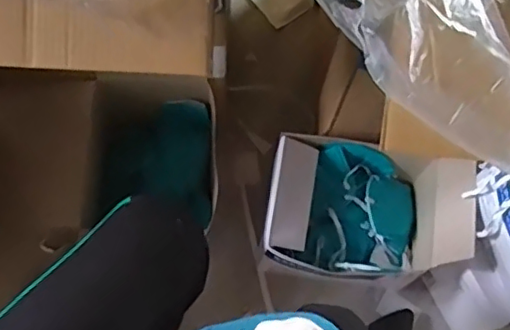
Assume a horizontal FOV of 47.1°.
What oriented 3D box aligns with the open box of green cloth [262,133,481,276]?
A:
[{"bbox_3d":[0.167,0.070,0.956,0.305,0.173,0.223,1,66,-3],"label":"open box of green cloth"}]

